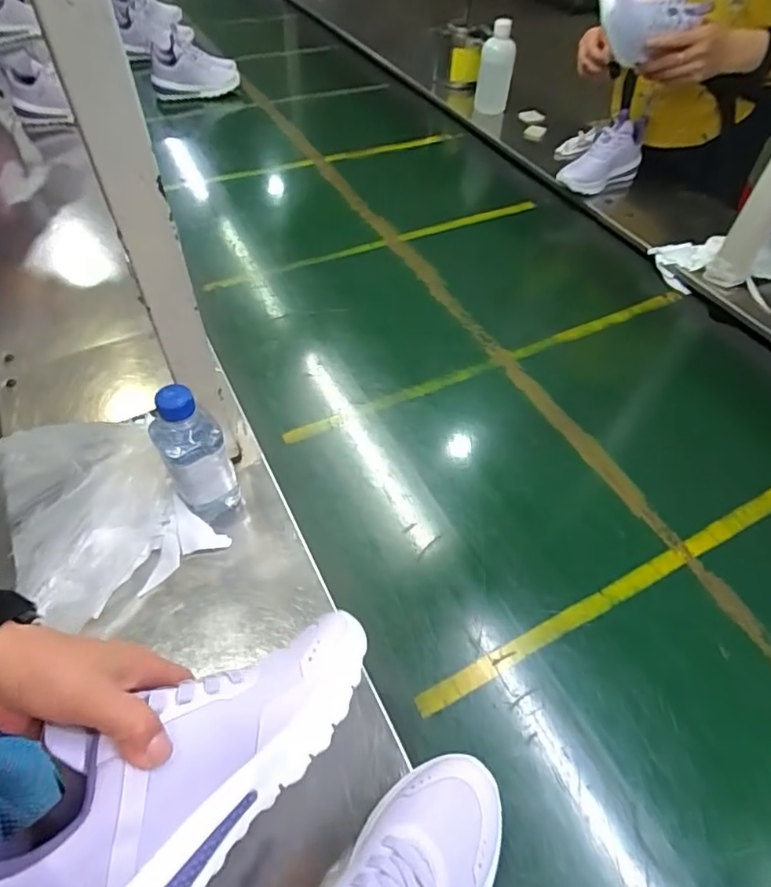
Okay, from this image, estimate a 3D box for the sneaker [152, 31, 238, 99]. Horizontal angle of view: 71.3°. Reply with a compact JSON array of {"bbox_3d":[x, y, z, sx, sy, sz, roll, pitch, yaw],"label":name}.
[{"bbox_3d":[-0.476,-0.940,1.346,0.215,0.102,0.103,-3,52,-4],"label":"sneaker"}]

